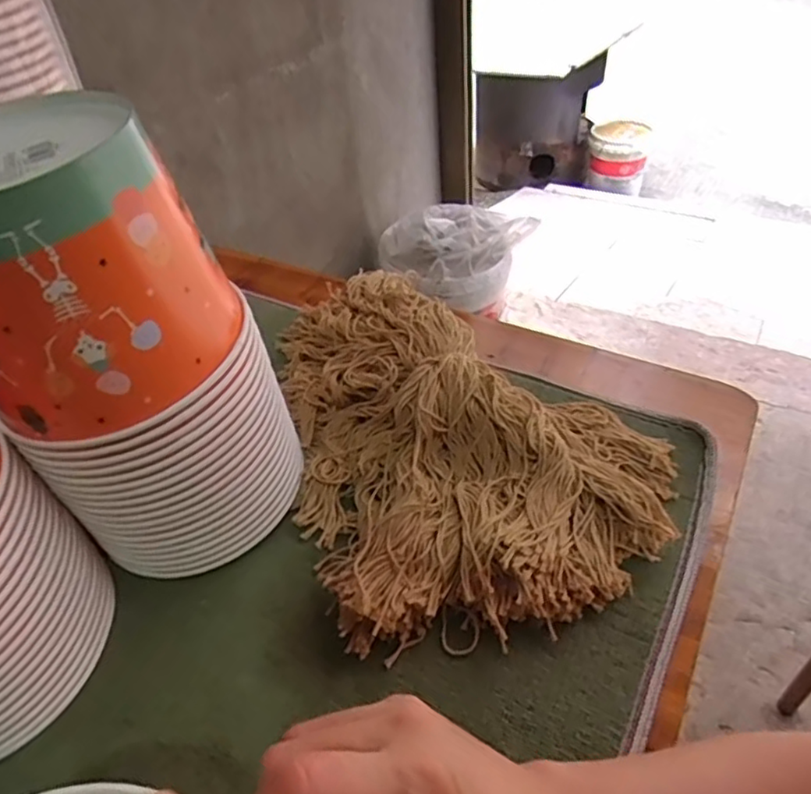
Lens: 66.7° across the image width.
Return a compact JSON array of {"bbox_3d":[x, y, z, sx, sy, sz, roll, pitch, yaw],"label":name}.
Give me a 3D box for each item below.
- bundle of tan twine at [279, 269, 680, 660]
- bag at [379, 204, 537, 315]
[{"bbox_3d":[0.034,0.002,0.495,0.272,0.085,0.364,-18,44,-13],"label":"bundle of tan twine"},{"bbox_3d":[0.116,-0.329,1.395,0.338,0.149,0.215,-9,42,-4],"label":"bag"}]

